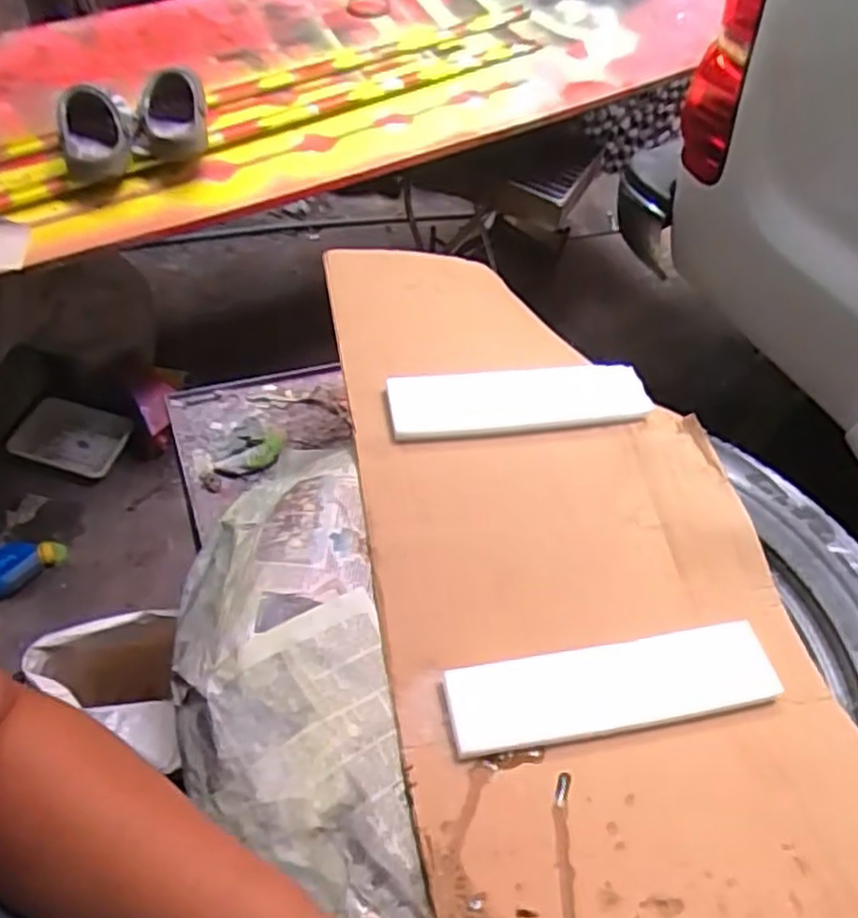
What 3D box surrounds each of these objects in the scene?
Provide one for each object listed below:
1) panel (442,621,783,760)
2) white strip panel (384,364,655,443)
[{"bbox_3d":[0.162,0.196,0.631,0.292,0.014,0.073,-7,53,-10],"label":"panel"},{"bbox_3d":[0.099,-0.066,0.795,0.288,0.014,0.083,-5,59,-13],"label":"white strip panel"}]

